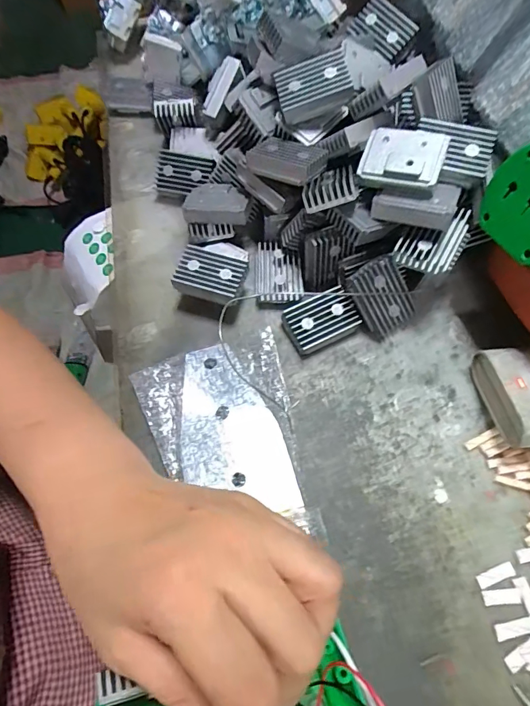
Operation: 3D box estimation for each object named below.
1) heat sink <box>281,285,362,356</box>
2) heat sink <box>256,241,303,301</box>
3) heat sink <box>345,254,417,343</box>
[{"bbox_3d":[0.038,-0.021,0.283,0.046,0.012,0.034,-24,92,4],"label":"heat sink"},{"bbox_3d":[0.010,-0.057,0.302,0.030,0.017,0.046,-4,67,1],"label":"heat sink"},{"bbox_3d":[0.078,-0.033,0.279,0.034,0.053,0.012,-34,28,4],"label":"heat sink"}]

